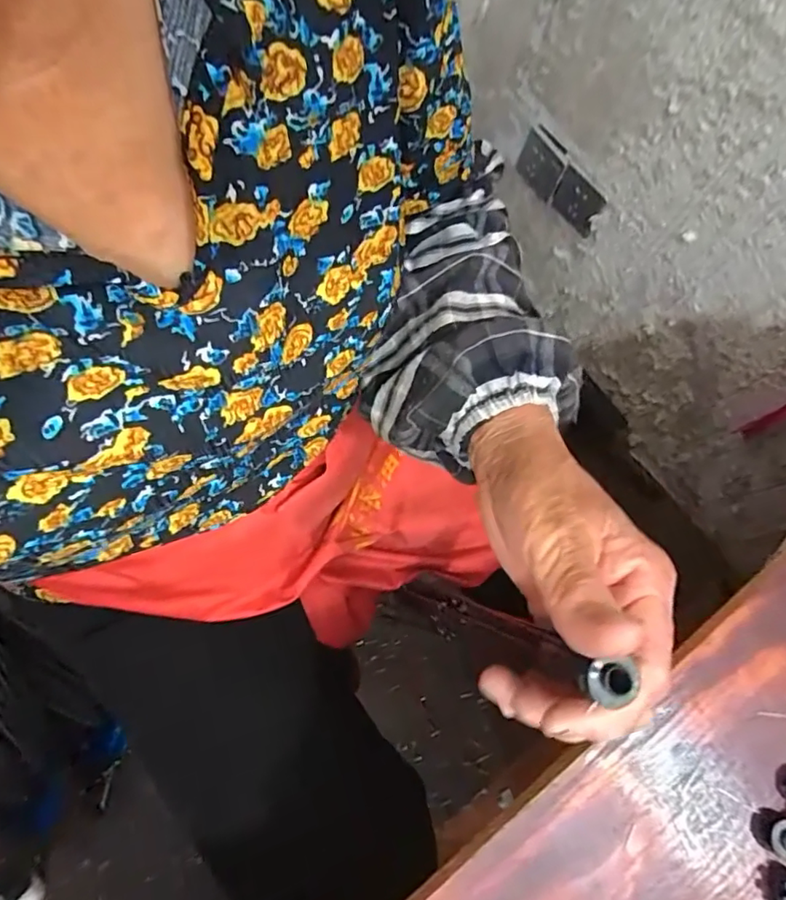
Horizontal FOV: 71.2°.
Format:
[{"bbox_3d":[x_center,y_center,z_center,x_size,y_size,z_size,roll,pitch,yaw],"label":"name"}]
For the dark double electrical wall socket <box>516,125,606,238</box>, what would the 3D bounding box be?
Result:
[{"bbox_3d":[0.262,-0.422,0.862,0.011,0.090,0.164,-35,79,-13],"label":"dark double electrical wall socket"}]

